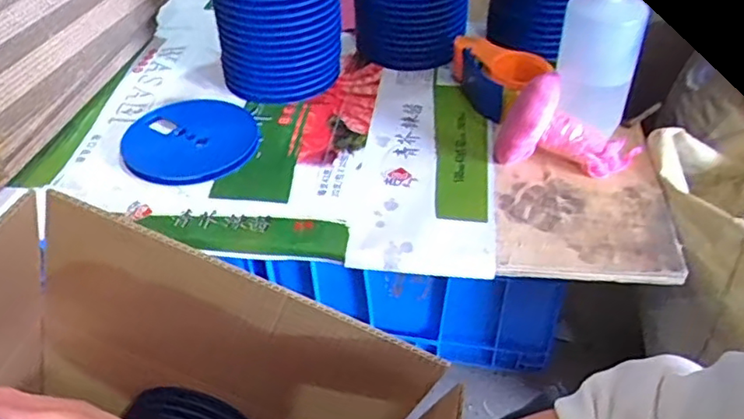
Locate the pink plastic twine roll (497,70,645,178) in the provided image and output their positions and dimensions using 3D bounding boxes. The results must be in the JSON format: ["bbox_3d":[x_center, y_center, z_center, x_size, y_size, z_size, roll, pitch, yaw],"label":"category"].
[{"bbox_3d":[0.244,-0.101,0.764,0.173,0.096,0.093,10,42,10],"label":"pink plastic twine roll"}]

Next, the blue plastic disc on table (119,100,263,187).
[{"bbox_3d":[-0.242,-0.094,0.831,0.178,0.018,0.165,0,41,0],"label":"blue plastic disc on table"}]

